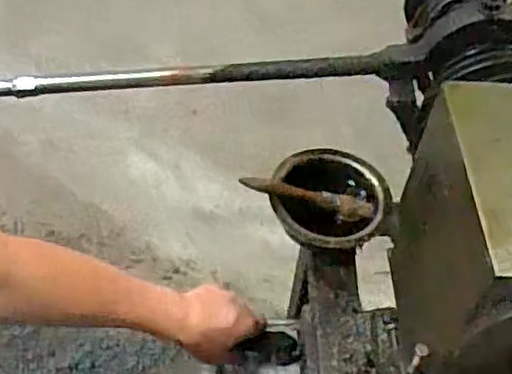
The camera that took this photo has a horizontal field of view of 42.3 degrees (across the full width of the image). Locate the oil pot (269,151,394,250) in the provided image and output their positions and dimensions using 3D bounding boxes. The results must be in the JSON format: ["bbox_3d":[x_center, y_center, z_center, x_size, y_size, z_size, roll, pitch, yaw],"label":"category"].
[{"bbox_3d":[0.082,0.018,0.750,0.139,0.041,0.126,-6,51,-10],"label":"oil pot"}]

